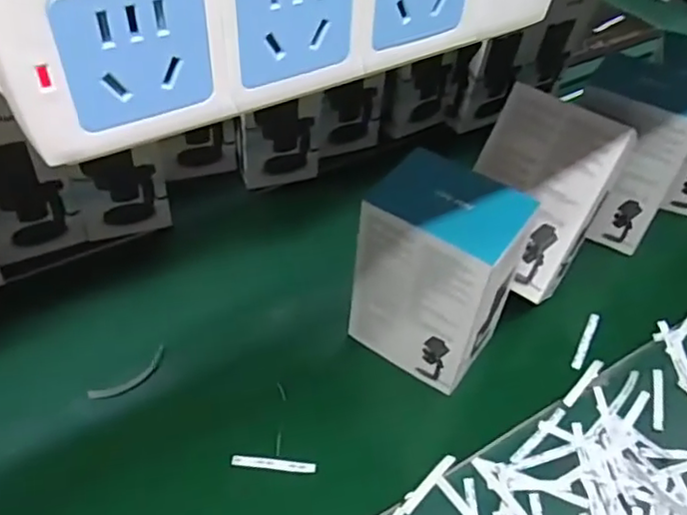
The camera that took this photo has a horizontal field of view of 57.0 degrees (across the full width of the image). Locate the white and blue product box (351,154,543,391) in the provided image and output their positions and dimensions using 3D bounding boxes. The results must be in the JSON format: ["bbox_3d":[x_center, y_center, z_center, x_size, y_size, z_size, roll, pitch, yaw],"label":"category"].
[{"bbox_3d":[0.104,0.018,0.722,0.153,0.220,0.121,29,51,21],"label":"white and blue product box"}]

